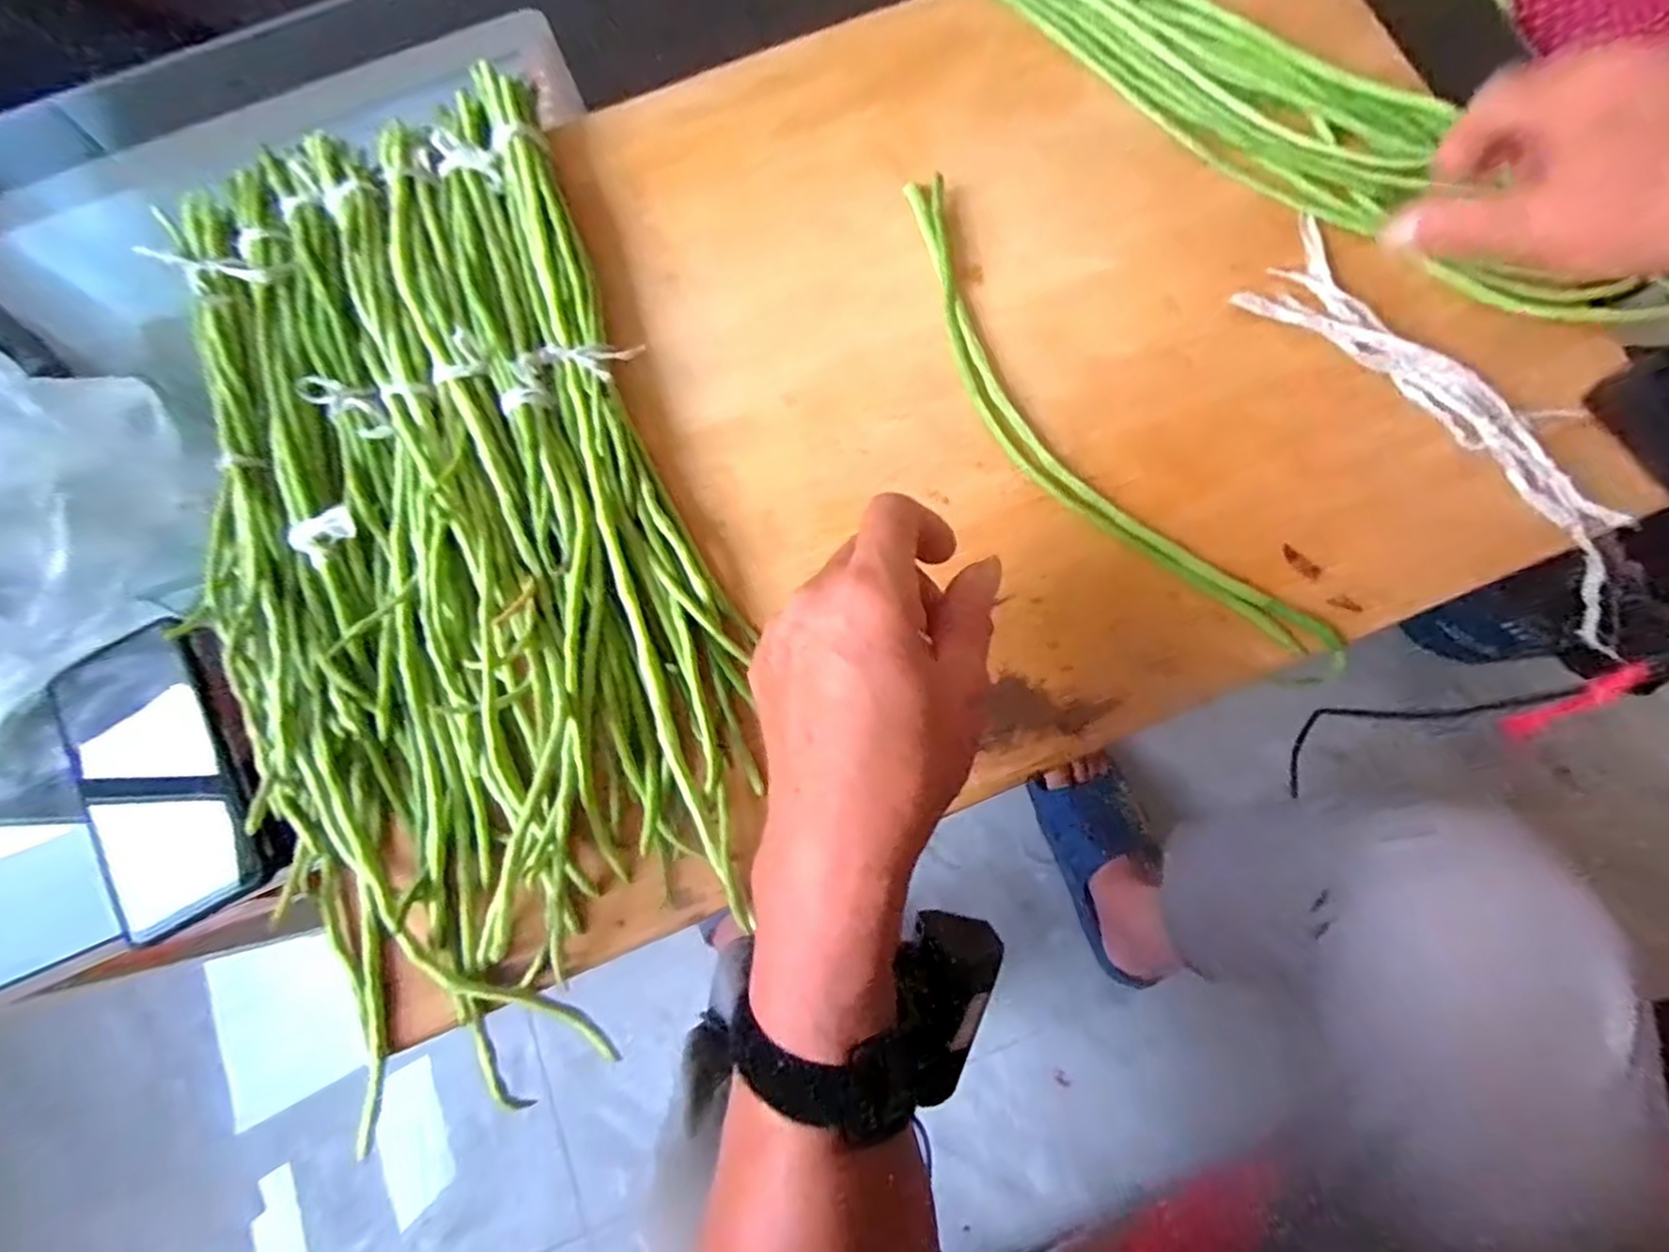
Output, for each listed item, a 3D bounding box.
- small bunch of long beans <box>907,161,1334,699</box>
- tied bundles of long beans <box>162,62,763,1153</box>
[{"bbox_3d":[0.138,-0.111,0.414,0.071,0.023,0.366,-34,82,-7],"label":"small bunch of long beans"},{"bbox_3d":[-0.216,-0.056,0.396,0.252,0.031,0.526,-23,77,-3],"label":"tied bundles of long beans"}]

